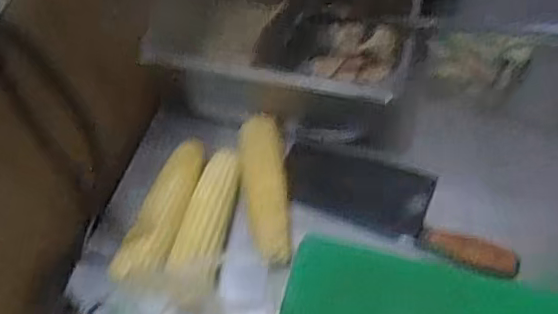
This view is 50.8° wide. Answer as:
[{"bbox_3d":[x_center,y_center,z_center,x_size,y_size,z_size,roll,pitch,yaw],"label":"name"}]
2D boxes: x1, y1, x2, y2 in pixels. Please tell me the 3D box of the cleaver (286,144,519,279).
[{"bbox_3d":[0.149,0.056,0.745,0.298,0.024,0.110,18,61,17],"label":"cleaver"}]

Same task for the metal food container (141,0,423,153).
[{"bbox_3d":[0.001,-0.160,0.800,0.371,0.151,0.249,5,58,10],"label":"metal food container"}]

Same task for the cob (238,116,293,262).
[{"bbox_3d":[-0.017,0.044,0.733,0.054,0.046,0.191,-8,56,1],"label":"cob"}]

